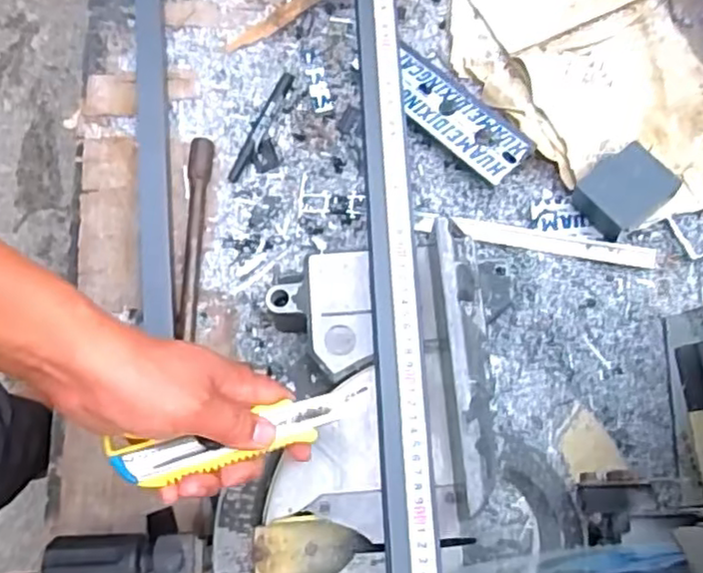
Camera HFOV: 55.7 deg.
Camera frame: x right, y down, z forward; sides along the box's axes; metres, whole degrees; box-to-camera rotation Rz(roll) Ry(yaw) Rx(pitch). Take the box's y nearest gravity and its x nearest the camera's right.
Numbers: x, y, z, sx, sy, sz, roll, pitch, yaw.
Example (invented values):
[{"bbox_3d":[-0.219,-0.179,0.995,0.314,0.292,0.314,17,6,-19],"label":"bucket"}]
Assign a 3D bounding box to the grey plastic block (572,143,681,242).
[{"bbox_3d":[0.262,-0.092,0.637,0.078,0.042,0.067,-36,76,-10],"label":"grey plastic block"}]

